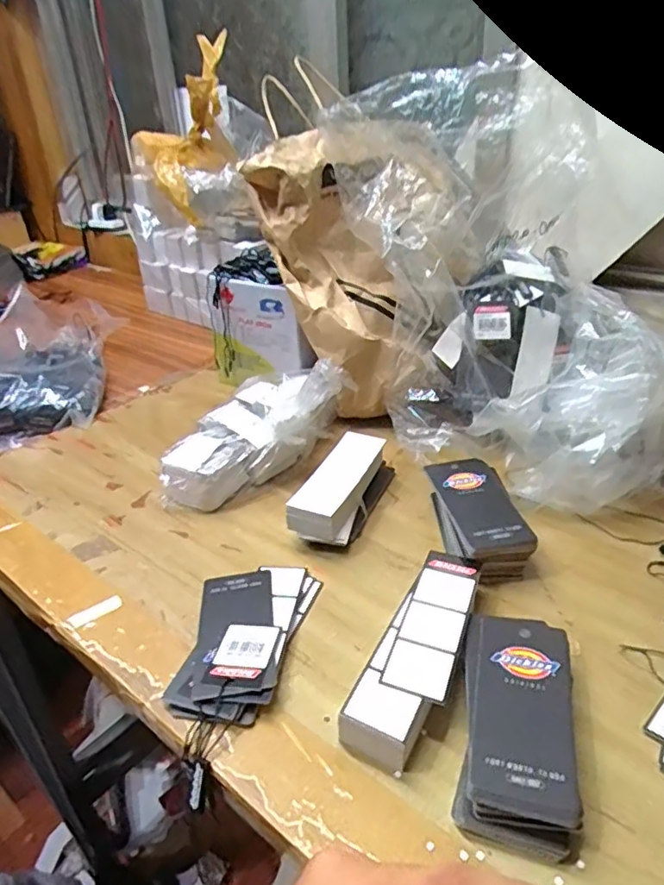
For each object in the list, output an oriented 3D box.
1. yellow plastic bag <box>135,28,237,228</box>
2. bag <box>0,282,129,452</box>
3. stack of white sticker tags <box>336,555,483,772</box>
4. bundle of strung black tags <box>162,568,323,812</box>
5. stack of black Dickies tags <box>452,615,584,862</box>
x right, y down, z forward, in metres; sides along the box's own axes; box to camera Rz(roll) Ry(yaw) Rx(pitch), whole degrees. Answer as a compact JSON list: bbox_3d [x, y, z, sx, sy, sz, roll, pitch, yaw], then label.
[{"bbox_3d":[-0.214,-0.440,0.828,0.126,0.199,0.195,-11,32,-14],"label":"yellow plastic bag"},{"bbox_3d":[-0.375,-0.115,0.720,0.179,0.090,0.312,-8,31,-10],"label":"bag"},{"bbox_3d":[0.057,0.127,0.357,0.045,0.028,0.148,14,34,24],"label":"stack of white sticker tags"},{"bbox_3d":[-0.065,0.131,0.369,0.074,0.014,0.159,7,32,14],"label":"bundle of strung black tags"},{"bbox_3d":[0.100,0.150,0.316,0.056,0.025,0.123,6,31,13],"label":"stack of black Dickies tags"}]

